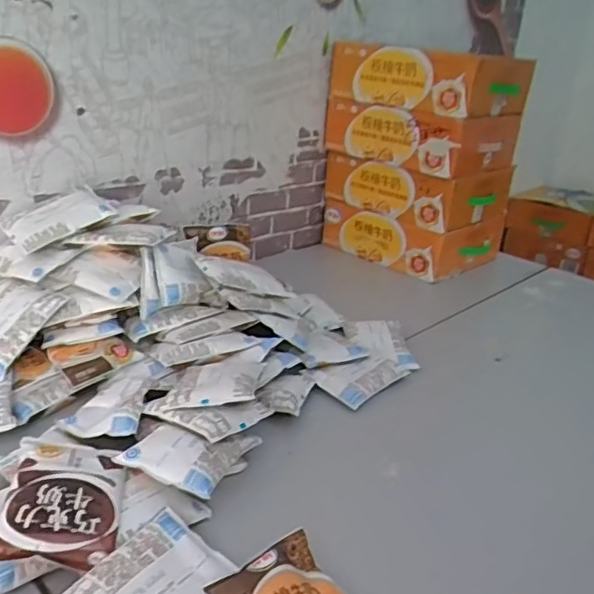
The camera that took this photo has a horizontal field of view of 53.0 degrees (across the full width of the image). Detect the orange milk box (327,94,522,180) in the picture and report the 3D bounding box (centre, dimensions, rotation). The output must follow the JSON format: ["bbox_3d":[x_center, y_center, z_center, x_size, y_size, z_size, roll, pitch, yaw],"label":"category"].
[{"bbox_3d":[0.252,-0.337,1.227,0.310,0.106,0.221,24,30,36],"label":"orange milk box"}]

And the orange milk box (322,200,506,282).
[{"bbox_3d":[0.260,-0.145,1.327,0.317,0.097,0.244,24,30,36],"label":"orange milk box"}]

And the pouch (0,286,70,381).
[{"bbox_3d":[-0.353,0.034,0.726,0.090,0.018,0.127,19,59,25],"label":"pouch"}]

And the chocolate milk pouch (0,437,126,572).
[{"bbox_3d":[-0.200,0.173,0.516,0.095,0.015,0.121,11,32,-16],"label":"chocolate milk pouch"}]

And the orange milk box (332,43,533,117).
[{"bbox_3d":[0.271,-0.439,1.197,0.264,0.102,0.291,-16,31,-40],"label":"orange milk box"}]

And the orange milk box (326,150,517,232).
[{"bbox_3d":[0.261,-0.246,1.299,0.254,0.103,0.295,-16,31,-40],"label":"orange milk box"}]

